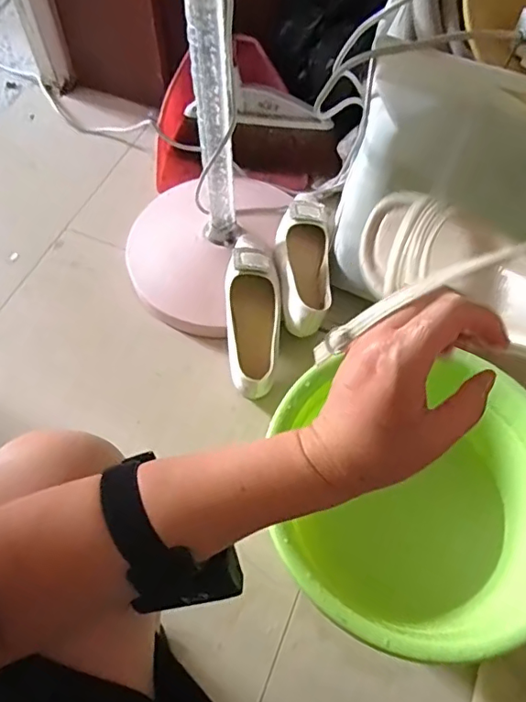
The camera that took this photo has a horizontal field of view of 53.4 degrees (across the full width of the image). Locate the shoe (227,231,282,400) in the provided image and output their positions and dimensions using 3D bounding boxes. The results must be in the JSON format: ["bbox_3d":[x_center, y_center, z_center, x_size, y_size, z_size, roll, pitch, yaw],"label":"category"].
[{"bbox_3d":[-0.014,-0.060,0.779,0.078,0.050,0.244,1,61,-1],"label":"shoe"}]

